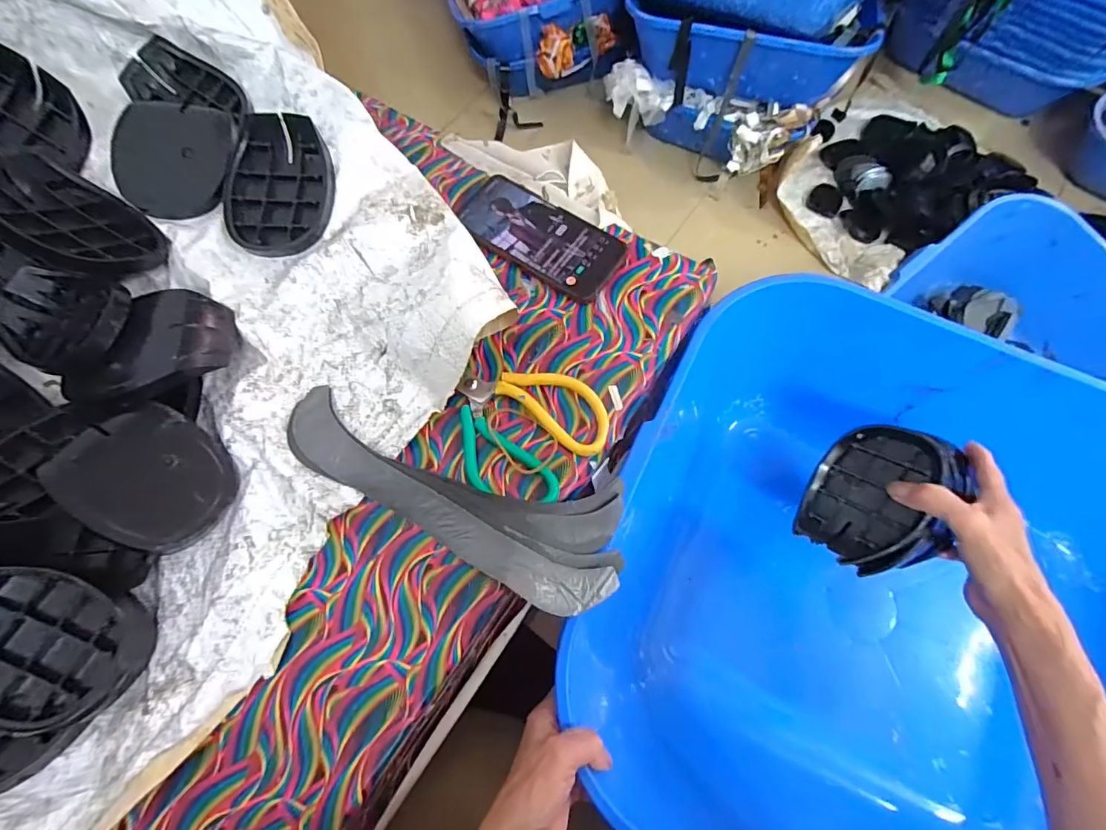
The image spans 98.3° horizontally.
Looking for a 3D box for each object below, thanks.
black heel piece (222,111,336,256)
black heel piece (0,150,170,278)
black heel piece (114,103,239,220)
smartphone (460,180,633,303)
[{"bbox_3d":[-0.254,-0.210,0.442,0.090,0.021,0.124,7,89,-6],"label":"black heel piece"},{"bbox_3d":[-0.400,-0.163,0.394,0.130,0.022,0.085,34,41,-10],"label":"black heel piece"},{"bbox_3d":[-0.343,-0.232,0.433,0.091,0.019,0.102,-3,90,-13],"label":"black heel piece"},{"bbox_3d":[-0.015,-0.173,0.458,0.165,0.008,0.075,33,74,13],"label":"smartphone"}]

